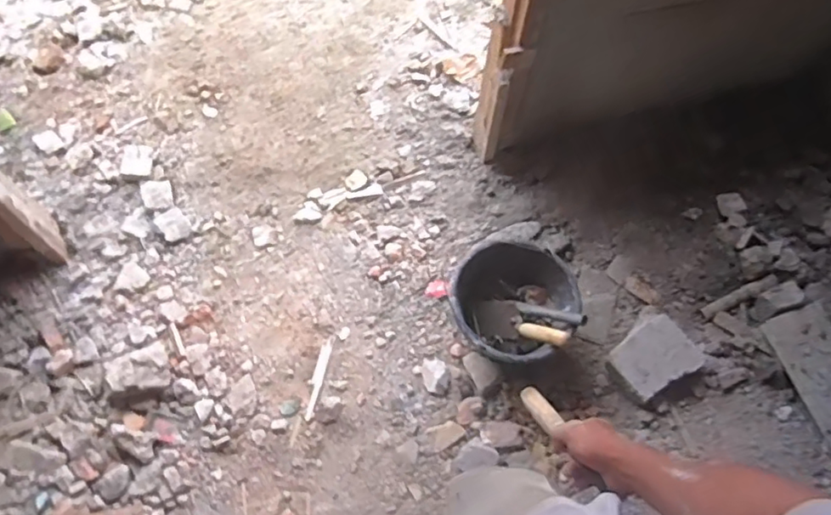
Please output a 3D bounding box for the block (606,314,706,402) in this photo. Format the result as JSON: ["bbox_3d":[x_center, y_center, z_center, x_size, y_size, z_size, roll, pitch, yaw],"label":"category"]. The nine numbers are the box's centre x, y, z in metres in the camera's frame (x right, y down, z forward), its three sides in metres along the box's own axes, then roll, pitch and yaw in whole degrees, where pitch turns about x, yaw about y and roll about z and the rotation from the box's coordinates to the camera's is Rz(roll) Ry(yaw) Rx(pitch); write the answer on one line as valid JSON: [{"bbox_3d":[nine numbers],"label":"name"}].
[{"bbox_3d":[0.546,0.232,1.400,0.184,0.070,0.146,-31,68,-14],"label":"block"}]

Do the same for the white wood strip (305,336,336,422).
[{"bbox_3d":[-0.229,0.279,1.428,0.030,0.006,0.200,12,64,4],"label":"white wood strip"}]

